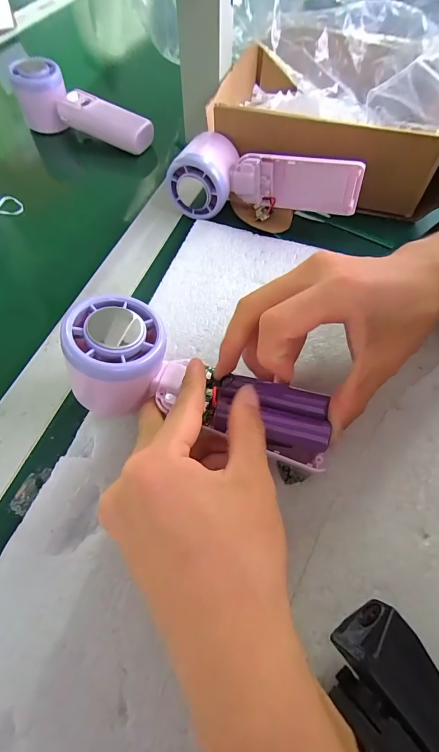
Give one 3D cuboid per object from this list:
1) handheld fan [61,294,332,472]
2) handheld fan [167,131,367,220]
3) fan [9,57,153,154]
[{"bbox_3d":[-0.012,0.009,0.206,0.159,0.043,0.065,20,62,-3],"label":"handheld fan"},{"bbox_3d":[0.039,-0.181,0.312,0.165,0.051,0.056,6,62,3],"label":"handheld fan"},{"bbox_3d":[-0.155,-0.303,0.390,0.158,0.053,0.047,25,64,14],"label":"fan"}]

